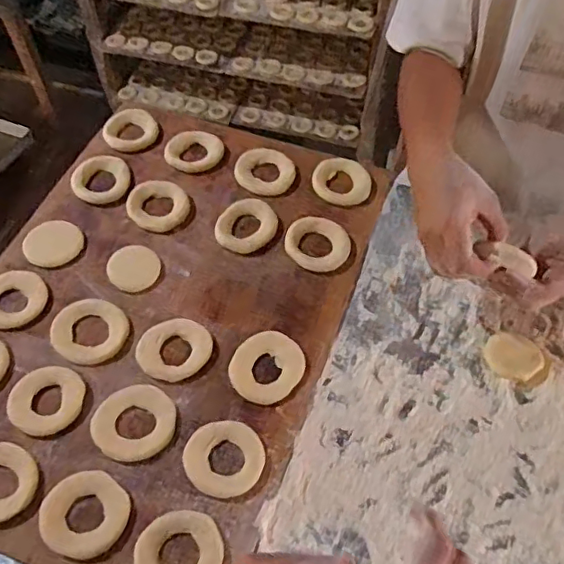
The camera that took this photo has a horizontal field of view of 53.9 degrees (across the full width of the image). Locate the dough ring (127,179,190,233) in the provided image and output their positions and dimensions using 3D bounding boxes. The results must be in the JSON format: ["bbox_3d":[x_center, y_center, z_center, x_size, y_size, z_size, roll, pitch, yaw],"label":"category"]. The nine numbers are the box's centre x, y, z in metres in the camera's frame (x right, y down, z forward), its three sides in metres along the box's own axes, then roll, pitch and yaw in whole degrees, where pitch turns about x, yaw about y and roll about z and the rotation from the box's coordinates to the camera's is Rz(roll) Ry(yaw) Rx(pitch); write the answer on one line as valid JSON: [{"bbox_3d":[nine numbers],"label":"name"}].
[{"bbox_3d":[-0.164,-0.104,0.741,0.078,0.015,0.078,0,57,0],"label":"dough ring"}]

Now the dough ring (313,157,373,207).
[{"bbox_3d":[0.082,-0.139,0.763,0.079,0.016,0.069,22,60,13],"label":"dough ring"}]

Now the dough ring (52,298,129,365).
[{"bbox_3d":[-0.224,0.056,0.643,0.079,0.008,0.085,0,57,0],"label":"dough ring"}]

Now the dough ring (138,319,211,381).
[{"bbox_3d":[-0.123,0.076,0.633,0.076,0.009,0.079,0,57,0],"label":"dough ring"}]

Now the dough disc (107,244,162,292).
[{"bbox_3d":[-0.186,-0.018,0.695,0.065,0.008,0.062,0,57,0],"label":"dough disc"}]

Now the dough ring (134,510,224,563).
[{"bbox_3d":[-0.095,0.253,0.517,0.076,0.015,0.076,0,57,0],"label":"dough ring"}]

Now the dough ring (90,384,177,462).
[{"bbox_3d":[-0.155,0.147,0.584,0.085,0.007,0.079,0,57,0],"label":"dough ring"}]

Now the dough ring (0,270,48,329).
[{"bbox_3d":[-0.322,0.020,0.661,0.077,0.018,0.069,-37,64,-21],"label":"dough ring"}]

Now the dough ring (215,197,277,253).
[{"bbox_3d":[-0.045,-0.073,0.727,0.076,0.012,0.080,0,57,0],"label":"dough ring"}]

